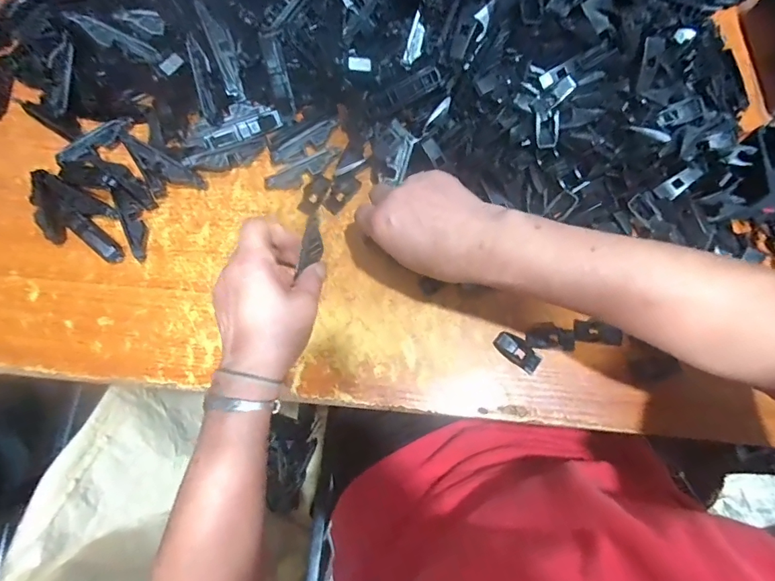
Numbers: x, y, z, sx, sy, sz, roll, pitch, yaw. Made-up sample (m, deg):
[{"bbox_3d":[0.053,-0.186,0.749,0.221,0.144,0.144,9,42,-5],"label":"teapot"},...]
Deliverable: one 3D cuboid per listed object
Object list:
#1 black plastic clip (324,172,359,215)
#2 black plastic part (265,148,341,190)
[{"bbox_3d":[-0.046,-0.098,0.414,0.021,0.005,0.045,32,77,8],"label":"black plastic clip"},{"bbox_3d":[-0.082,-0.118,0.411,0.076,0.005,0.020,-33,102,-3],"label":"black plastic part"}]

